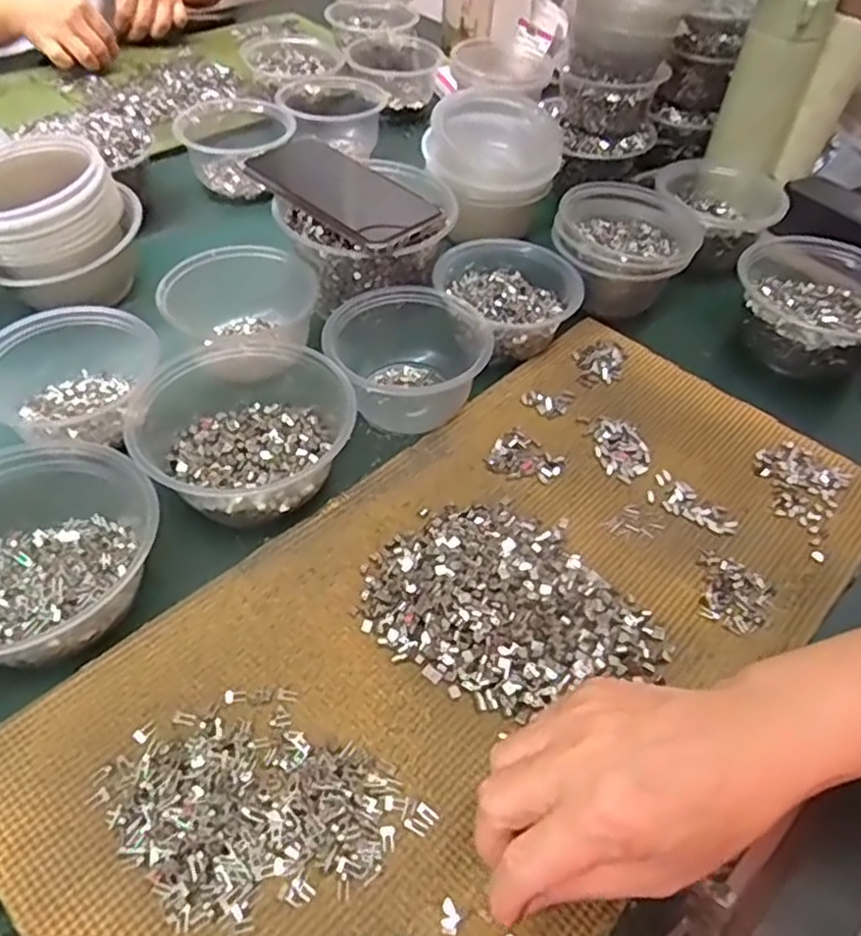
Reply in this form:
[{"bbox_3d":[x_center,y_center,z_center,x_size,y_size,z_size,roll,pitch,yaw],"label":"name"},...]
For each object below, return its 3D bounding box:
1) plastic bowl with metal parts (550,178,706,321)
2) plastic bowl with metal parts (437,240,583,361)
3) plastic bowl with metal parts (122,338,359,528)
[{"bbox_3d":[0.163,-0.187,0.600,0.119,0.072,0.109,0,48,0],"label":"plastic bowl with metal parts"},{"bbox_3d":[0.058,-0.134,0.567,0.121,0.049,0.103,18,50,14],"label":"plastic bowl with metal parts"},{"bbox_3d":[-0.122,-0.030,0.459,0.140,0.047,0.139,-8,51,-11],"label":"plastic bowl with metal parts"}]

